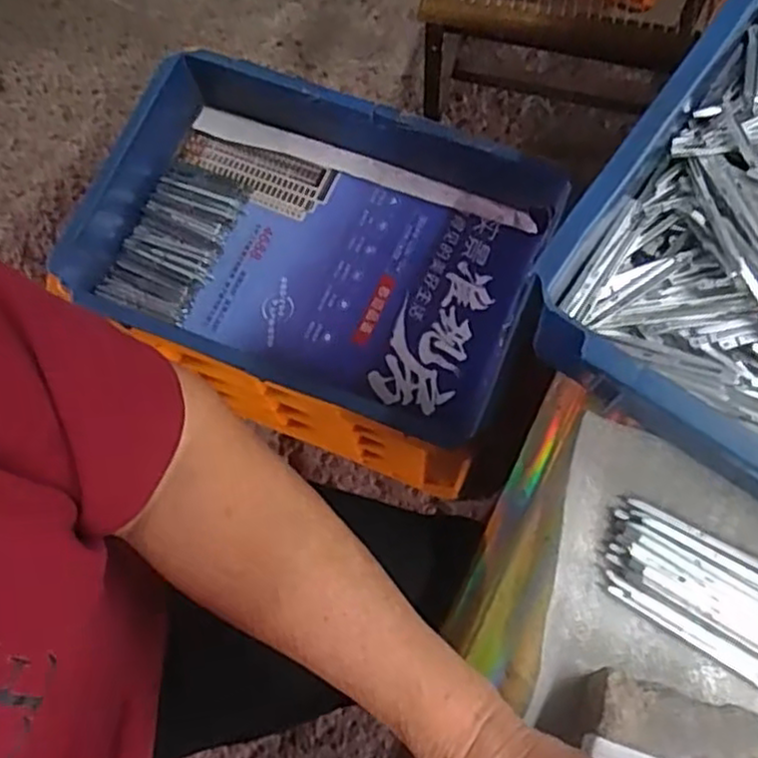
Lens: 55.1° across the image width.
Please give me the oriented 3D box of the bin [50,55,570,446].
[{"bbox_3d":[-0.065,-0.135,0.714,0.439,0.084,0.278,21,74,8],"label":"bin"}]

